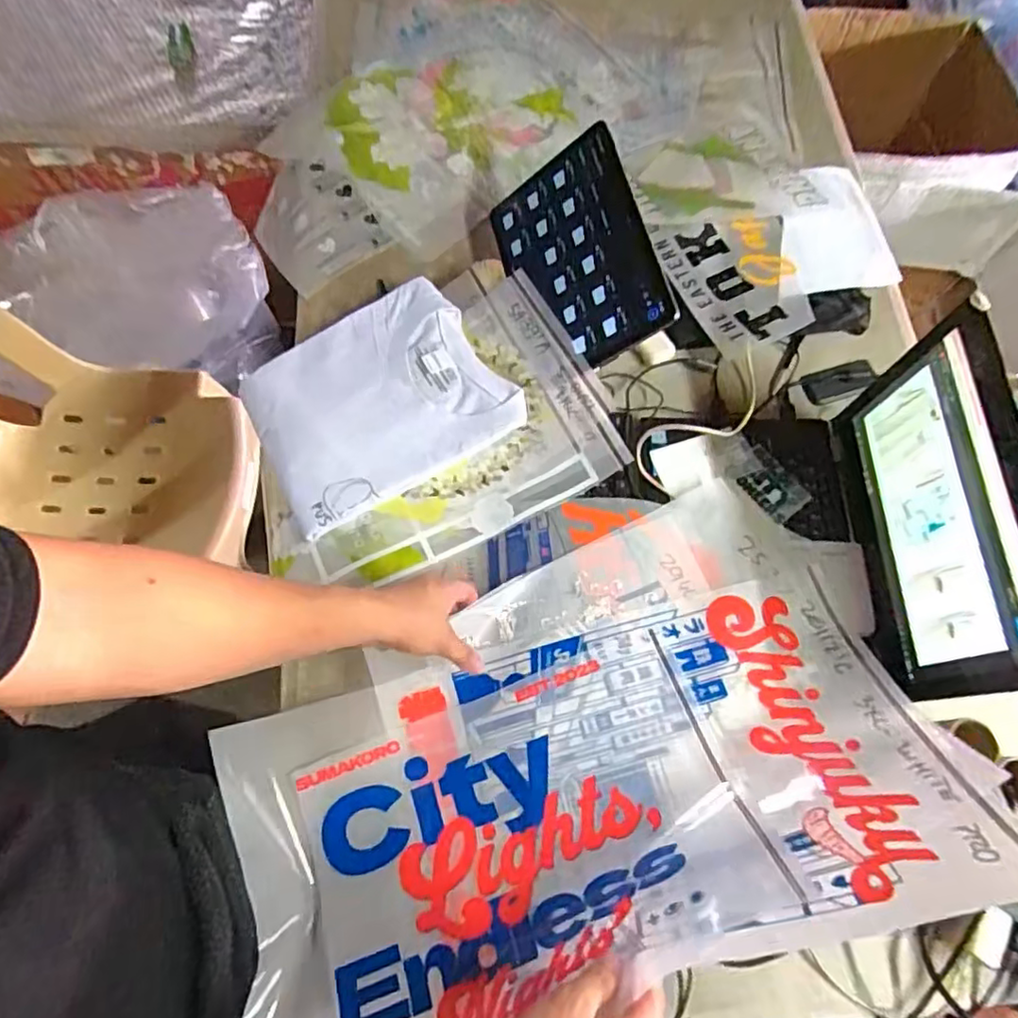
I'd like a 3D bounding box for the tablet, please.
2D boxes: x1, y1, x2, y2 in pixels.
[{"bbox_3d":[0.071,-0.269,0.677,0.161,0.015,0.252,-28,69,33],"label":"tablet"}]

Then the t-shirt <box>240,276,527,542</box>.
[{"bbox_3d":[-0.142,-0.115,0.681,0.255,0.025,0.209,-30,74,-12],"label":"t-shirt"}]

